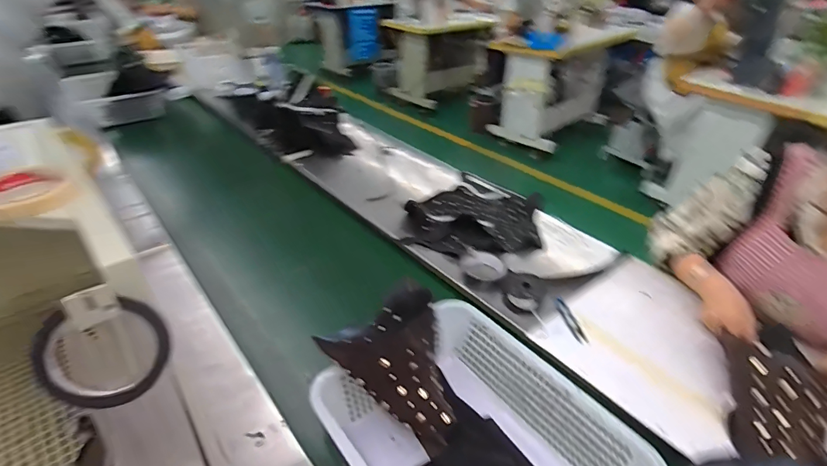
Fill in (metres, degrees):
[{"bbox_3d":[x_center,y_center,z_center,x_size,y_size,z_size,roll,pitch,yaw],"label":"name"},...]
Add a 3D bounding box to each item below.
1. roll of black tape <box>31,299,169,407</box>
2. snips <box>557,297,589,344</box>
[{"bbox_3d":[-0.295,0.116,0.401,0.113,0.099,0.016,-11,7,-13],"label":"roll of black tape"},{"bbox_3d":[0.298,0.165,0.808,0.024,0.010,0.106,-6,35,-12],"label":"snips"}]

